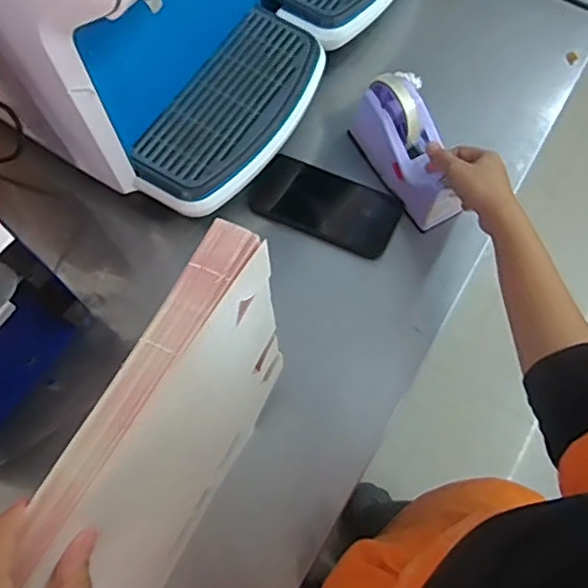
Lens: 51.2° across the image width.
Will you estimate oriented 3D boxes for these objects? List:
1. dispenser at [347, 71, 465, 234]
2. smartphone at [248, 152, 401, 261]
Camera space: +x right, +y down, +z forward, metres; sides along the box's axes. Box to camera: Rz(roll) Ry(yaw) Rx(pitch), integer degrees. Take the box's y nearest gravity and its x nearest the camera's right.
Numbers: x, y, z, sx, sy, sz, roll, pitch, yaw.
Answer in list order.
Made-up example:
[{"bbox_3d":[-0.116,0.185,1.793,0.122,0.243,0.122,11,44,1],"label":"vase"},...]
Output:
[{"bbox_3d":[0.132,-0.163,0.688,0.058,0.099,0.158,-29,74,-9],"label":"dispenser"},{"bbox_3d":[0.037,-0.105,0.721,0.171,0.013,0.082,24,71,9],"label":"smartphone"}]

